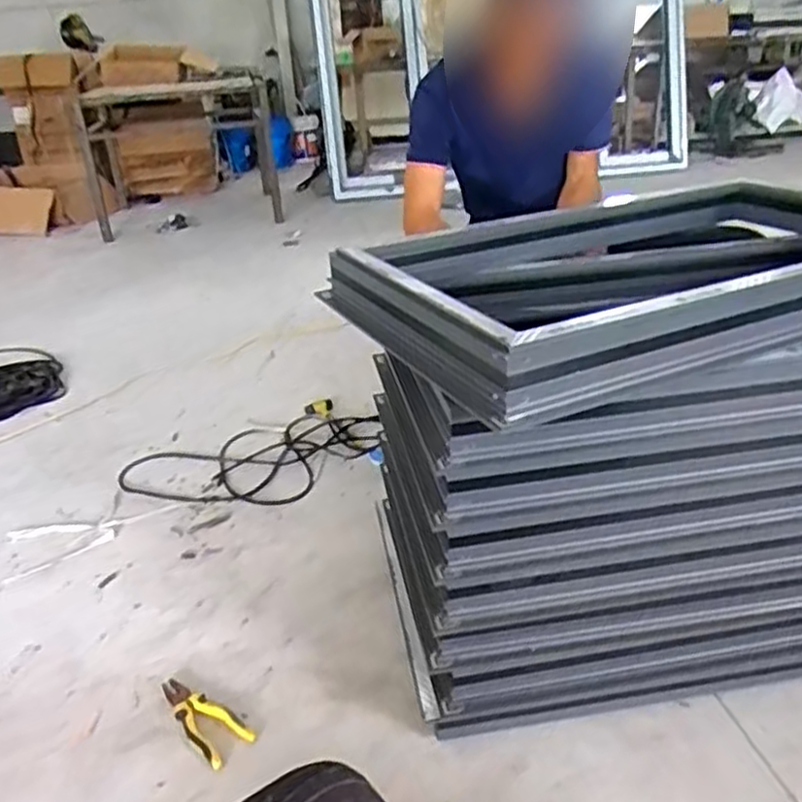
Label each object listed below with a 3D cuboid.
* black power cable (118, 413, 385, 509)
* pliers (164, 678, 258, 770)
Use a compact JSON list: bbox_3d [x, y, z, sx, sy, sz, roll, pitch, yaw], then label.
[{"bbox_3d":[-0.349,0.145,1.830,0.633,0.032,0.353,-15,28,-21],"label":"black power cable"},{"bbox_3d":[-0.306,0.488,1.155,0.075,0.016,0.189,-24,33,-34],"label":"pliers"}]

